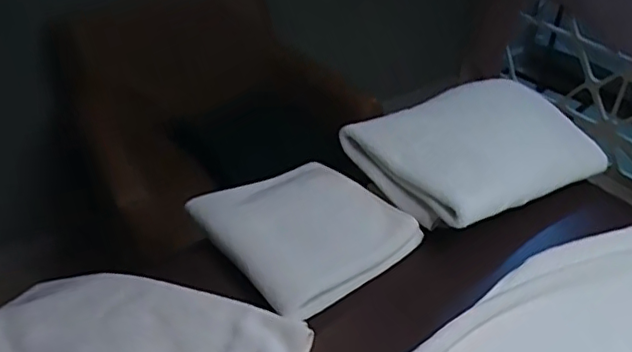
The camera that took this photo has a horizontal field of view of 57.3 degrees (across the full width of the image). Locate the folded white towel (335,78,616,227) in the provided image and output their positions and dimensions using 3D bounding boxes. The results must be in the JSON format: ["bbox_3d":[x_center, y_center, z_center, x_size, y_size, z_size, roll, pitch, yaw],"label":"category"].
[{"bbox_3d":[0.271,-0.046,0.983,0.371,0.085,0.278,-20,43,-26],"label":"folded white towel"}]

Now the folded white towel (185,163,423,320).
[{"bbox_3d":[-0.025,0.062,0.871,0.248,0.034,0.280,-26,46,-31],"label":"folded white towel"}]

